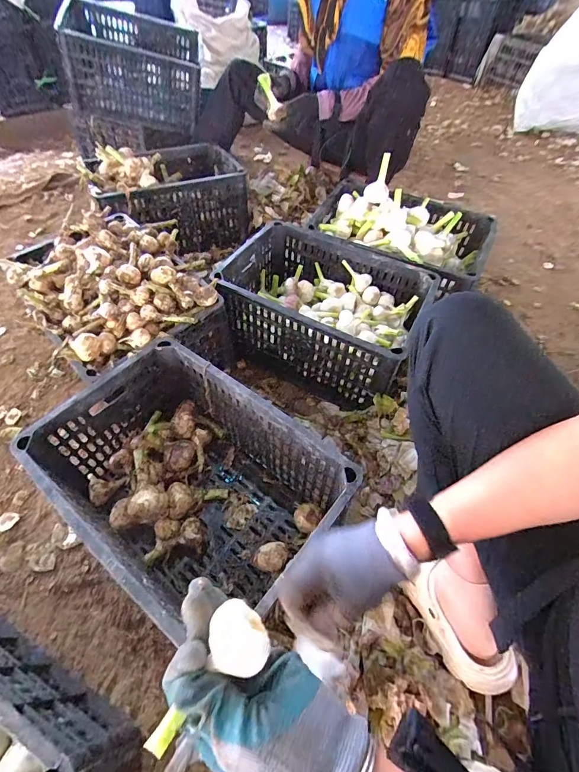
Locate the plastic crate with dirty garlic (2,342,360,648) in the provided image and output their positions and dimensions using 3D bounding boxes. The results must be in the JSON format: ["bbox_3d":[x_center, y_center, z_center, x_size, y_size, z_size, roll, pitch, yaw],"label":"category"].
[{"bbox_3d":[-0.157,0.174,0.617,0.425,0.239,0.296,33,59,21],"label":"plastic crate with dirty garlic"}]

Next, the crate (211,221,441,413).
[{"bbox_3d":[0.072,-0.183,0.888,0.450,0.218,0.324,23,56,16],"label":"crate"}]

